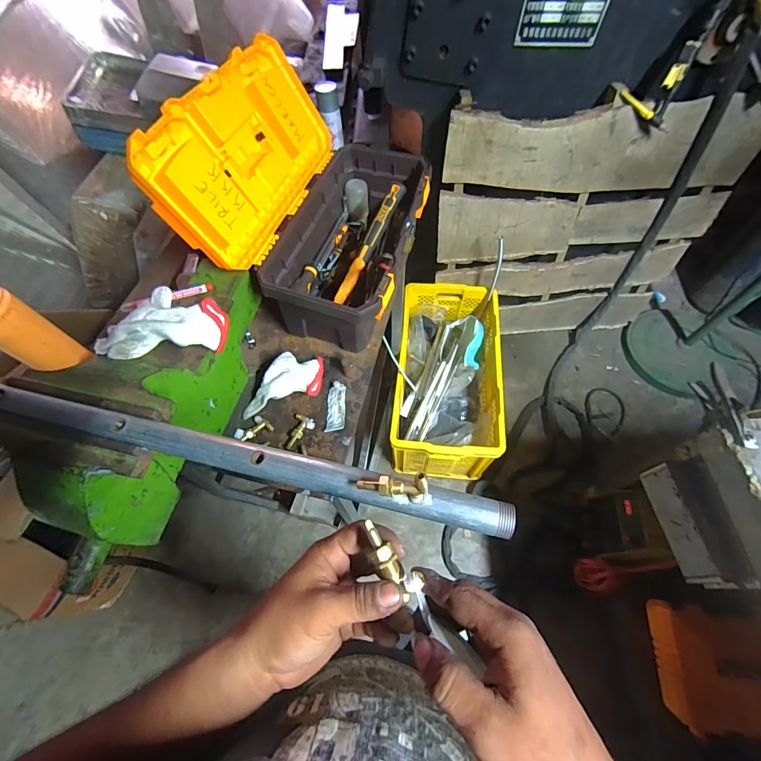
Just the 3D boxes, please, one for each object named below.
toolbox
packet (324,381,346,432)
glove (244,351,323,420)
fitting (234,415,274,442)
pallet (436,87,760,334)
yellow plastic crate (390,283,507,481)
[{"bbox_3d":[-0.114,-0.341,0.673,0.344,0.308,0.442,13,63,9],"label":"toolbox"},{"bbox_3d":[-0.079,0.047,0.659,0.033,0.013,0.092,1,62,3],"label":"packet"},{"bbox_3d":[-0.178,0.002,0.663,0.157,0.050,0.092,-17,62,-7],"label":"glove"},{"bbox_3d":[-0.223,0.084,0.641,0.060,0.015,0.034,-26,64,-11],"label":"fitting"},{"bbox_3d":[0.669,-0.493,1.317,0.924,0.803,0.154,-4,61,0],"label":"pallet"},{"bbox_3d":[0.238,0.001,1.374,0.345,0.307,0.661,3,62,4],"label":"yellow plastic crate"}]

